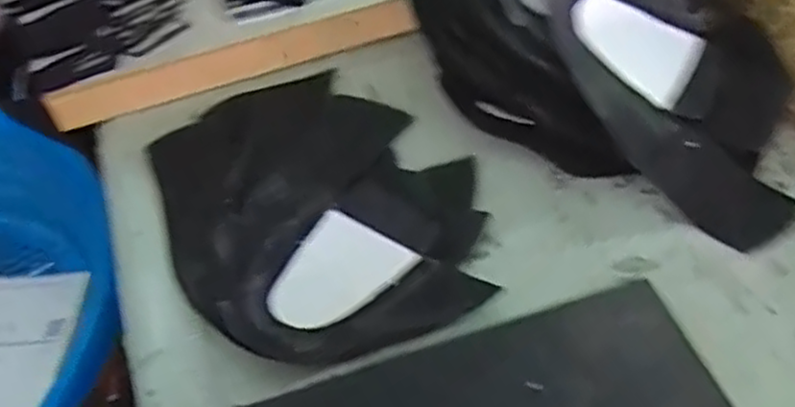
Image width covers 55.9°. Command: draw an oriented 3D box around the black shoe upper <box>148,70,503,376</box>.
[{"bbox_3d":[-0.058,-0.008,0.525,0.199,0.026,0.264,-21,52,-13],"label":"black shoe upper"}]

